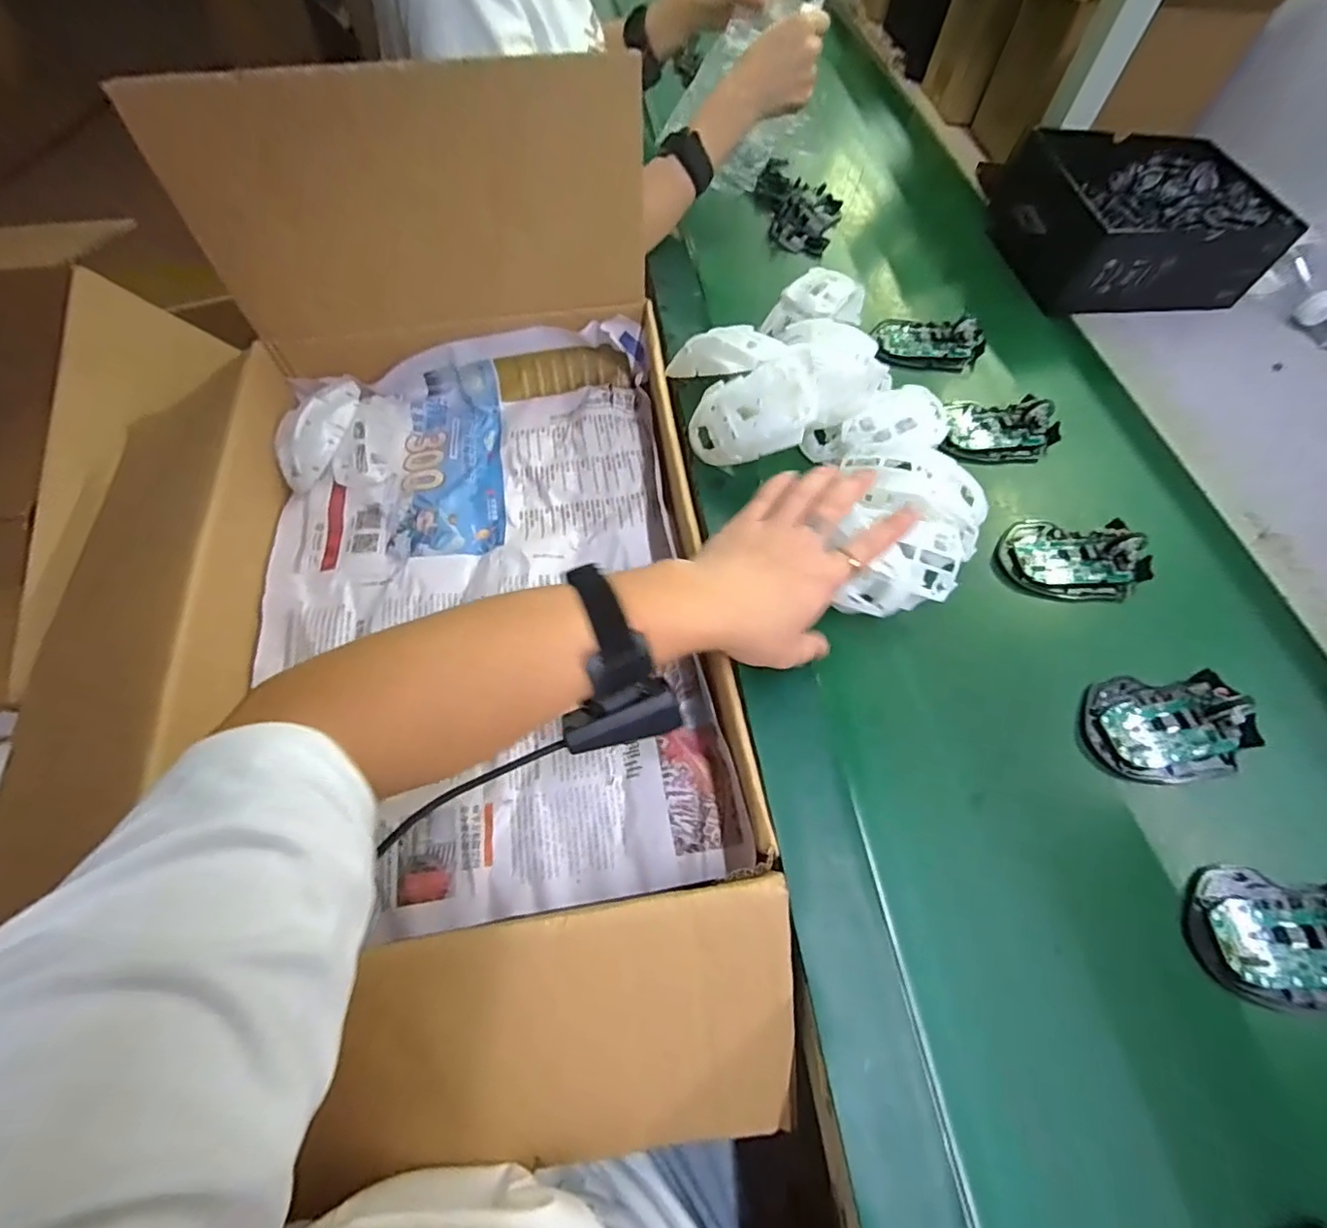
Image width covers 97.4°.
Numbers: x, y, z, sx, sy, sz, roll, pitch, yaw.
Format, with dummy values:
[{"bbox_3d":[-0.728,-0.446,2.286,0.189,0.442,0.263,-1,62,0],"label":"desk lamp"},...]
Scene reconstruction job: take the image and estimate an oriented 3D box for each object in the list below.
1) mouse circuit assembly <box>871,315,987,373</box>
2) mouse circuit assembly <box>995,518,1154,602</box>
[{"bbox_3d":[0.273,-0.279,0.599,0.106,0.021,0.054,8,63,8],"label":"mouse circuit assembly"},{"bbox_3d":[0.333,-0.048,0.471,0.117,0.023,0.072,3,63,5],"label":"mouse circuit assembly"}]

